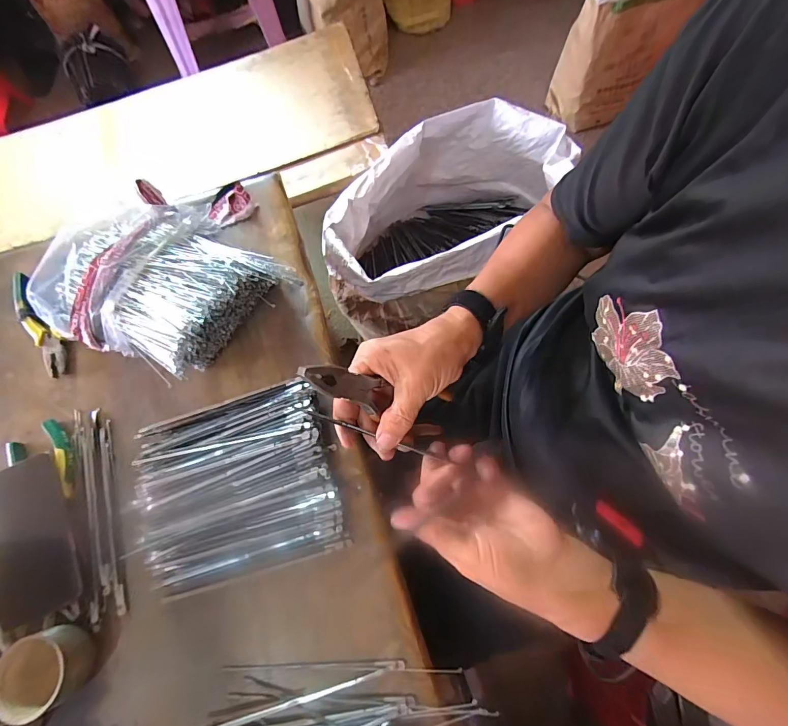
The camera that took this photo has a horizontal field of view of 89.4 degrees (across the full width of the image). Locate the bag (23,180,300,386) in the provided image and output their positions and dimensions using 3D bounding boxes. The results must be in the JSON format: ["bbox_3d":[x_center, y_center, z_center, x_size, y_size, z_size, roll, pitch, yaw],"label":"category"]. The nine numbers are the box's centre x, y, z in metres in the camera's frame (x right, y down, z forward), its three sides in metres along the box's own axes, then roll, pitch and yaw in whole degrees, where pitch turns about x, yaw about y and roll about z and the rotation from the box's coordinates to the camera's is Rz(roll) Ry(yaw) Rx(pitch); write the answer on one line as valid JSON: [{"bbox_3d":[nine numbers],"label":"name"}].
[{"bbox_3d":[-0.247,-0.096,0.456,0.187,0.070,0.268,43,78,14],"label":"bag"}]

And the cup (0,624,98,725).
[{"bbox_3d":[-0.308,0.273,0.358,0.054,0.053,0.061,-19,72,-5],"label":"cup"}]

